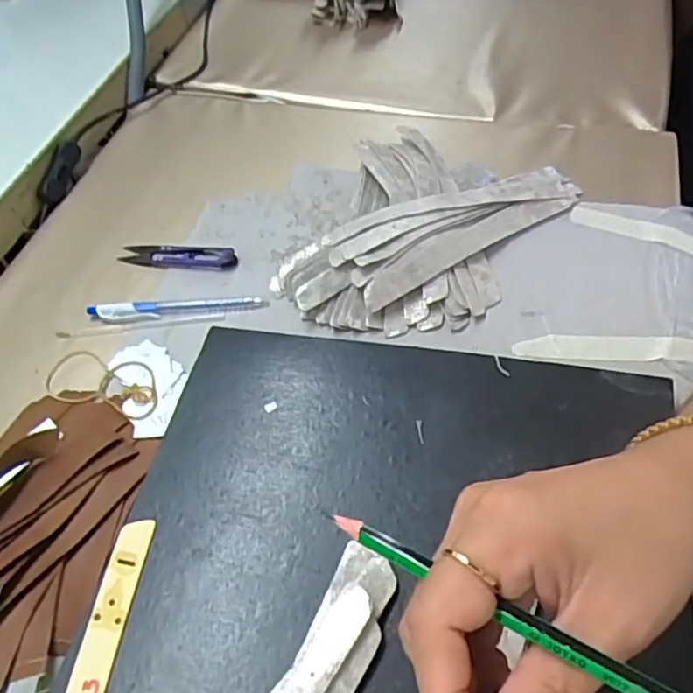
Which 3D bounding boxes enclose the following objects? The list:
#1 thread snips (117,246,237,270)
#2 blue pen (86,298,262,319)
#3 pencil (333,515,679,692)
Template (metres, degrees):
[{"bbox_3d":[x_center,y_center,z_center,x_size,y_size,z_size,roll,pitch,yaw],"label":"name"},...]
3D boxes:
[{"bbox_3d":[-0.138,-0.074,0.507,0.099,0.011,0.022,8,56,10],"label":"thread snips"},{"bbox_3d":[-0.132,-0.030,0.475,0.131,0.011,0.013,-3,54,3],"label":"blue pen"},{"bbox_3d":[0.053,0.082,0.186,0.141,0.004,0.008,20,58,31],"label":"pencil"}]

